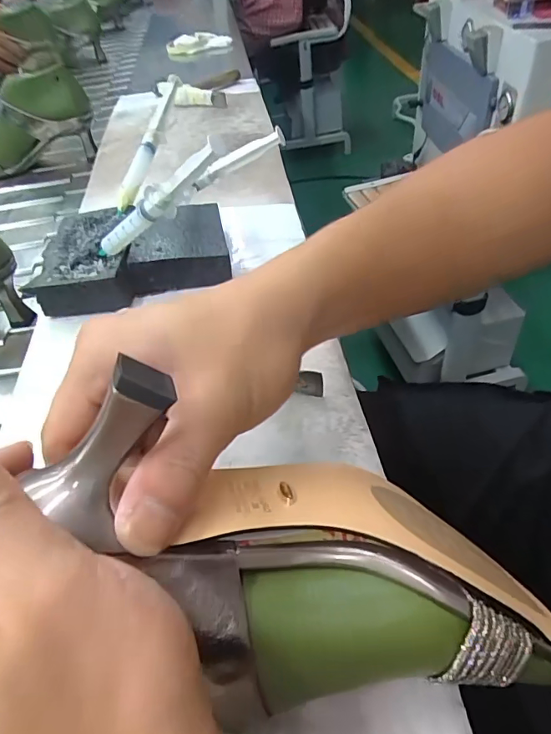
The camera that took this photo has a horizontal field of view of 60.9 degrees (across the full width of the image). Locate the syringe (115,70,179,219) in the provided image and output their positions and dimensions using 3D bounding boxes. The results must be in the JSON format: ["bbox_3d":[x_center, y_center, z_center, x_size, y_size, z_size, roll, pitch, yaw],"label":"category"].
[{"bbox_3d":[-0.128,-0.229,0.480,0.019,0.018,0.164,12,75,17],"label":"syringe"}]

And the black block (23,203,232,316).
[{"bbox_3d":[-0.130,-0.109,0.436,0.166,0.034,0.117,-11,48,-3],"label":"black block"}]

